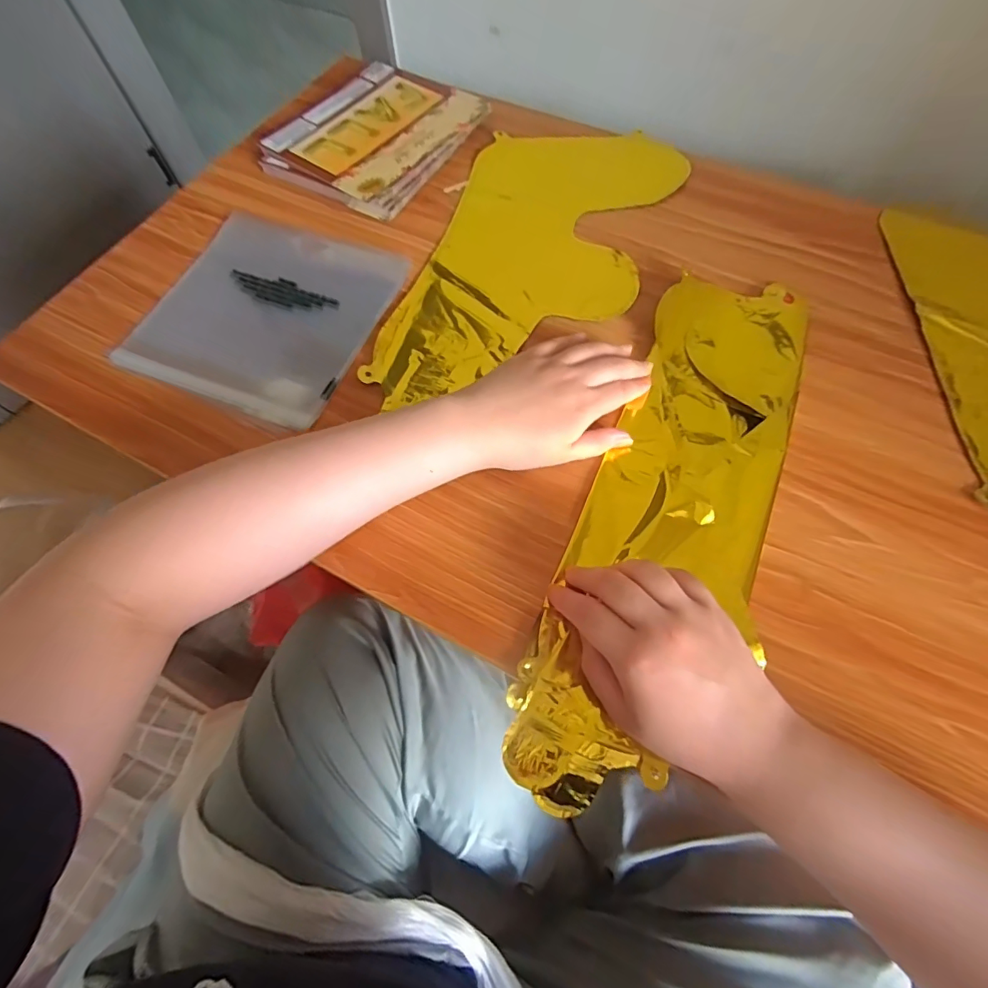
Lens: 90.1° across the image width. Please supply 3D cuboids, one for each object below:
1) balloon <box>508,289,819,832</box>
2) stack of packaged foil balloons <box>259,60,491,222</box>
[{"bbox_3d":[0.133,0.003,0.361,0.129,0.020,0.427,26,70,13],"label":"balloon"},{"bbox_3d":[-0.129,-0.384,0.531,0.164,0.023,0.190,28,69,14],"label":"stack of packaged foil balloons"}]

